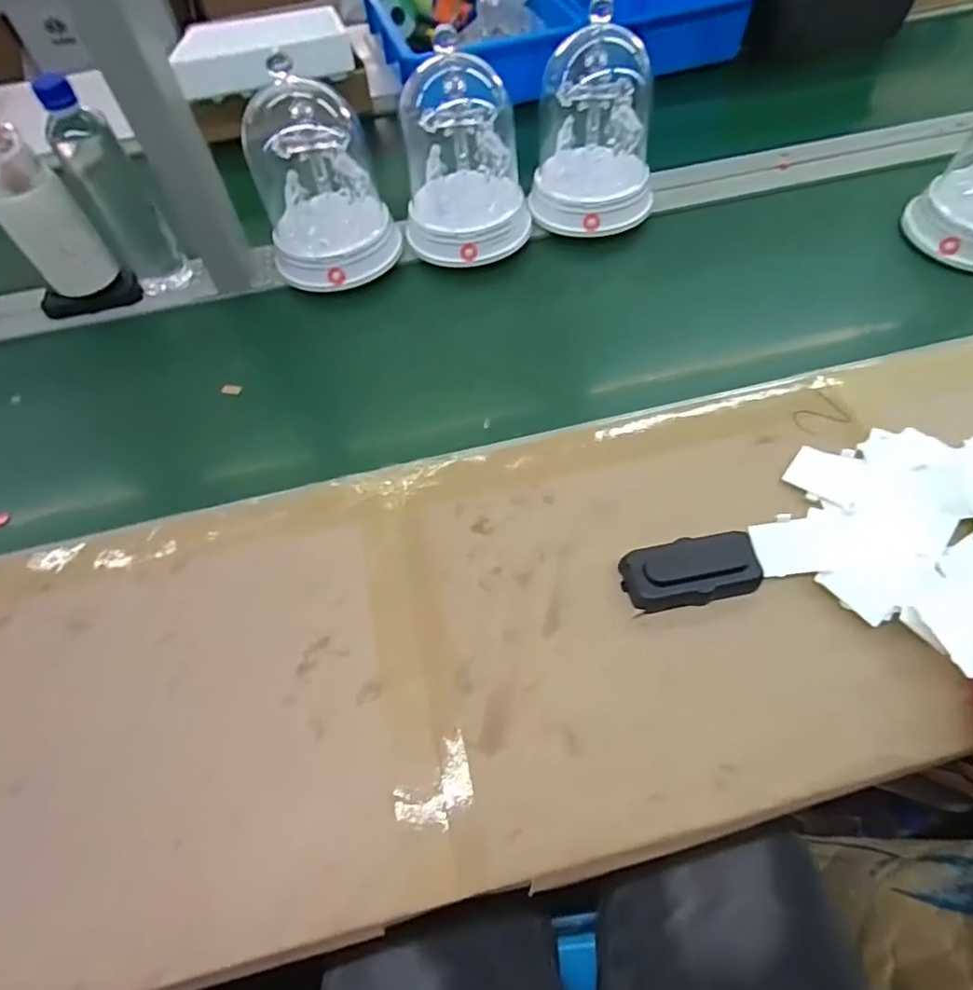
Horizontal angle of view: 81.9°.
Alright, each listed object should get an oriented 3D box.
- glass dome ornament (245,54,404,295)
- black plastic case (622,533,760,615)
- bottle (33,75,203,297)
[{"bbox_3d":[-0.180,-0.334,0.614,0.146,0.165,0.122,-18,61,-7],"label":"glass dome ornament"},{"bbox_3d":[0.166,0.059,0.444,0.108,0.026,0.052,-11,60,-4],"label":"black plastic case"},{"bbox_3d":[-0.394,-0.315,0.599,0.066,0.209,0.059,31,66,19],"label":"bottle"}]

